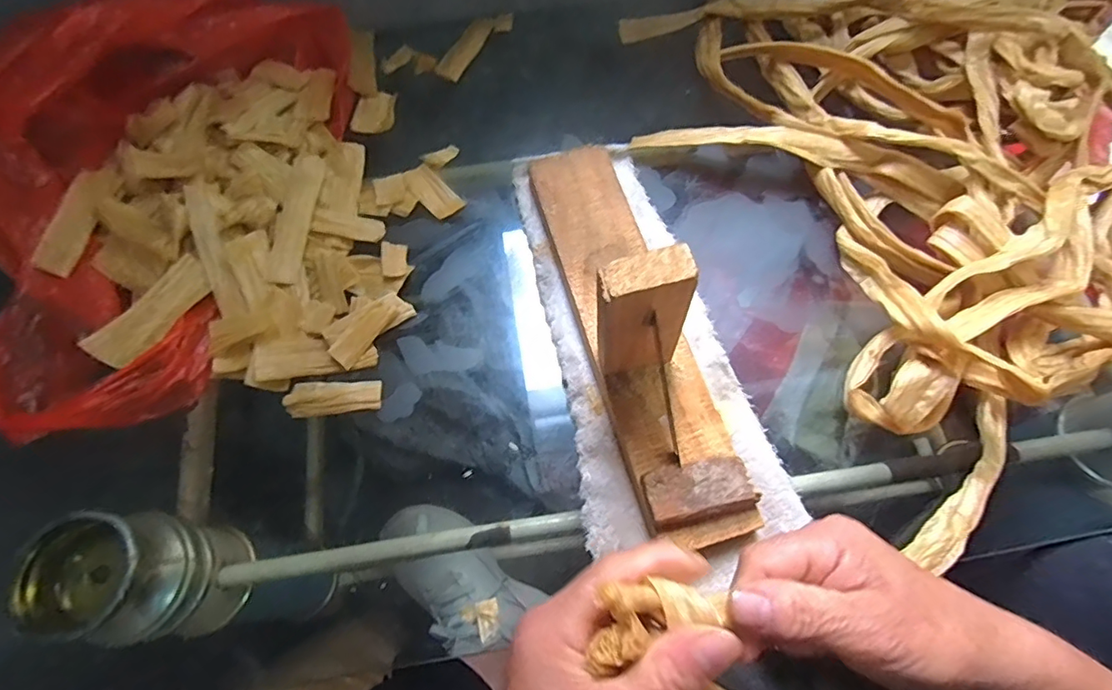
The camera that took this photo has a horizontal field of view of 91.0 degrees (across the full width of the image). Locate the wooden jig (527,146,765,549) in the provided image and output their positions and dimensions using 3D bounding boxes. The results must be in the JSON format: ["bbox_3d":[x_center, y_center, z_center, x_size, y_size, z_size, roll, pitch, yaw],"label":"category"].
[{"bbox_3d":[0.046,-0.031,0.310,0.057,0.125,0.273,-15,68,-6],"label":"wooden jig"}]

